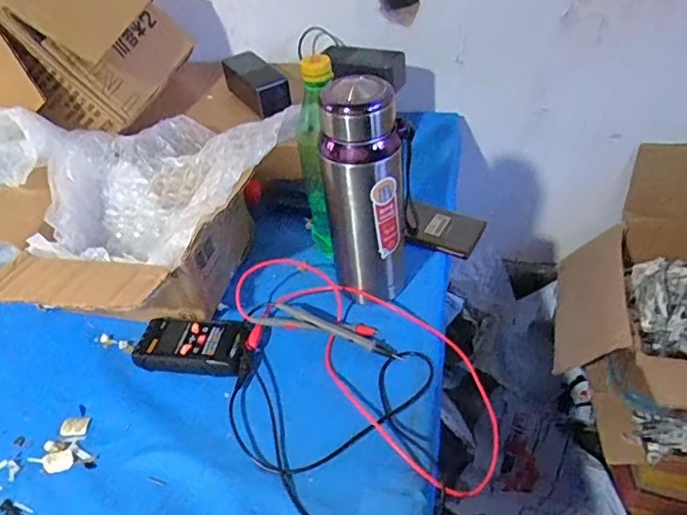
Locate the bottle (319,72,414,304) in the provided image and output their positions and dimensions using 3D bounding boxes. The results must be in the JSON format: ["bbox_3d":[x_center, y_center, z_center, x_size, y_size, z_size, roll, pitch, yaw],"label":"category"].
[{"bbox_3d":[0.024,-0.055,0.548,0.080,0.231,0.069,-5,43,3],"label":"bottle"}]

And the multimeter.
[{"bbox_3d":[-0.155,0.090,0.568,0.110,0.021,0.061,3,42,12],"label":"multimeter"}]

